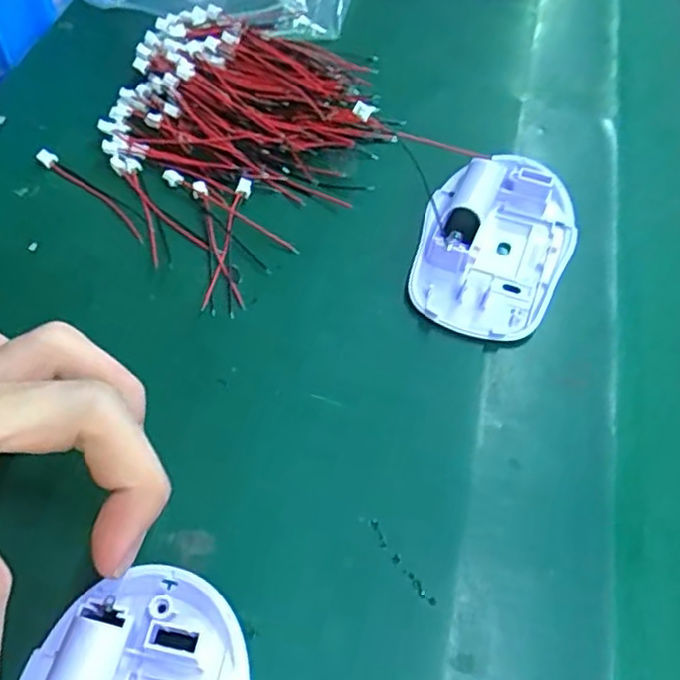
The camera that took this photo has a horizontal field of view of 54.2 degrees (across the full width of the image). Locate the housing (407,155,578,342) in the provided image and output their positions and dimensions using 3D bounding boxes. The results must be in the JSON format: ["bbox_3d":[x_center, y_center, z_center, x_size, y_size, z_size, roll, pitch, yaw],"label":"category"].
[{"bbox_3d":[0.065,-0.040,0.276,0.060,0.015,0.087,17,59,8],"label":"housing"}]

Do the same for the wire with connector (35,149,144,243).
[{"bbox_3d":[-0.107,-0.063,0.286,0.070,0.005,0.007,37,64,19],"label":"wire with connector"}]

